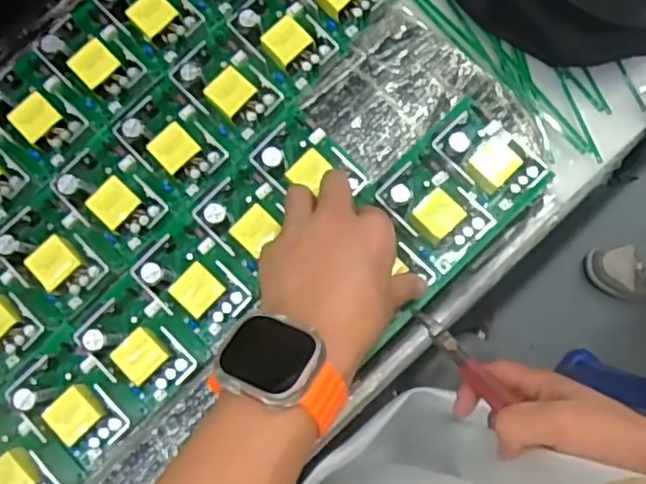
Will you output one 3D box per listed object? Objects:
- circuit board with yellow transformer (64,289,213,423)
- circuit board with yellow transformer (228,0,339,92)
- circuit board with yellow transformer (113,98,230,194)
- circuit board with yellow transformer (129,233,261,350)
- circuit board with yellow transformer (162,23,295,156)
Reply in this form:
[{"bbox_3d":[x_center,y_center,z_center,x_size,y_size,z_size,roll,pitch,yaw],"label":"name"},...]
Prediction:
[{"bbox_3d":[-0.133,0.074,0.460,0.089,0.029,0.058,41,81,7],"label":"circuit board with yellow transformer"},{"bbox_3d":[-0.027,-0.157,0.505,0.071,0.030,0.054,41,81,7],"label":"circuit board with yellow transformer"},{"bbox_3d":[-0.111,-0.072,0.485,0.073,0.028,0.048,43,82,7],"label":"circuit board with yellow transformer"},{"bbox_3d":[-0.090,0.032,0.466,0.081,0.029,0.052,36,81,6],"label":"circuit board with yellow transformer"},{"bbox_3d":[-0.072,-0.119,0.500,0.060,0.029,0.086,-43,83,-8],"label":"circuit board with yellow transformer"}]

